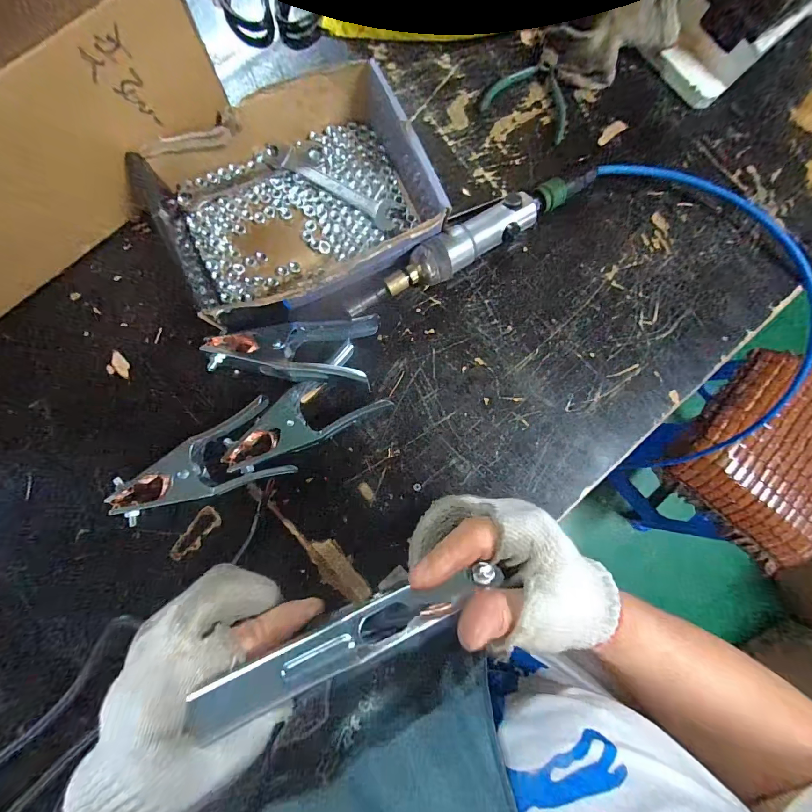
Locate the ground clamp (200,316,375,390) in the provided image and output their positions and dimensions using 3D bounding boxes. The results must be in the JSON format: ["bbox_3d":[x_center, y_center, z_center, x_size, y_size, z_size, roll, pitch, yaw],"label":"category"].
[{"bbox_3d":[-0.112,-0.061,0.372,0.157,0.034,0.073,5,83,-3],"label":"ground clamp"}]

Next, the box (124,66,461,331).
[{"bbox_3d":[-0.107,-0.201,0.371,0.251,0.064,0.187,-27,86,-6],"label":"box"}]

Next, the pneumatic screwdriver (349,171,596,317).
[{"bbox_3d":[0.071,-0.171,0.390,0.299,0.043,0.042,-31,86,-6],"label":"pneumatic screwdriver"}]

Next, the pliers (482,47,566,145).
[{"bbox_3d":[0.147,-0.359,0.423,0.100,0.014,0.090,24,83,0],"label":"pliers"}]

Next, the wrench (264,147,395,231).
[{"bbox_3d":[-0.074,-0.230,0.391,0.141,0.008,0.031,28,83,0],"label":"wrench"}]

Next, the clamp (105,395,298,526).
[{"bbox_3d":[-0.197,0.061,0.359,0.159,0.026,0.076,-26,86,-6],"label":"clamp"}]

